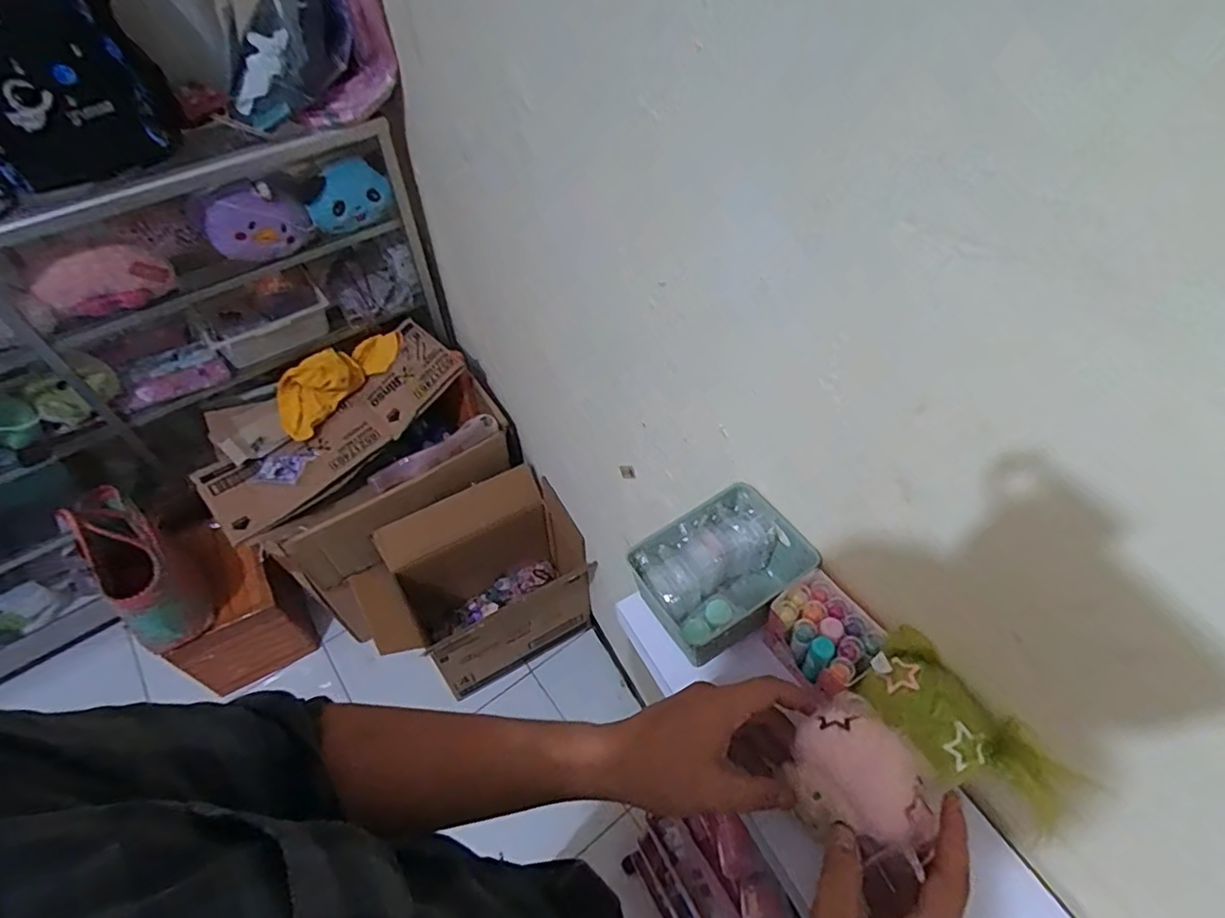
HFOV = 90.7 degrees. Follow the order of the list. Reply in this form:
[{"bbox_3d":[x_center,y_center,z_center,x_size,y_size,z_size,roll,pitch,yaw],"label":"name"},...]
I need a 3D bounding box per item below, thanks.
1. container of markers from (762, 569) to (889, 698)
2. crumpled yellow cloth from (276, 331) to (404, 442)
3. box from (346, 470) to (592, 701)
[{"bbox_3d":[0.174,0.151,0.510,0.068,0.063,0.084,-29,58,-19],"label":"container of markers"},{"bbox_3d":[-0.641,-0.202,1.417,0.110,0.103,0.334,36,62,24],"label":"crumpled yellow cloth"},{"bbox_3d":[-0.312,0.317,1.457,0.518,0.382,0.305,-28,58,-18],"label":"box"}]

